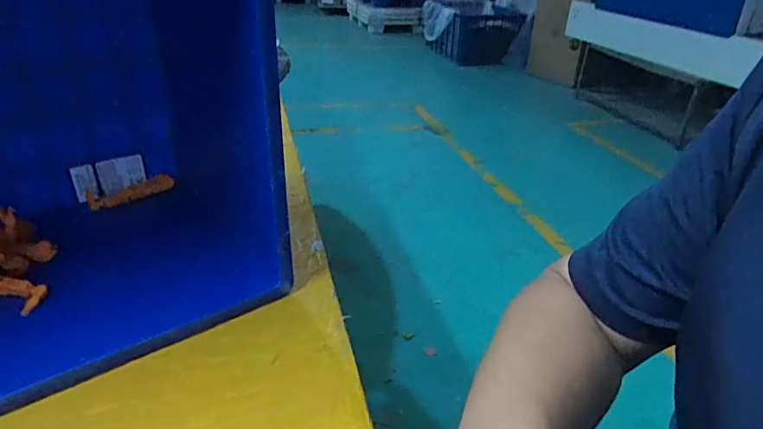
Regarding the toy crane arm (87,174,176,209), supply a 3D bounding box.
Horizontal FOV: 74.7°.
[{"bbox_3d":[-0.313,-0.030,0.624,0.100,0.023,0.026,-25,40,-38],"label":"toy crane arm"}]

